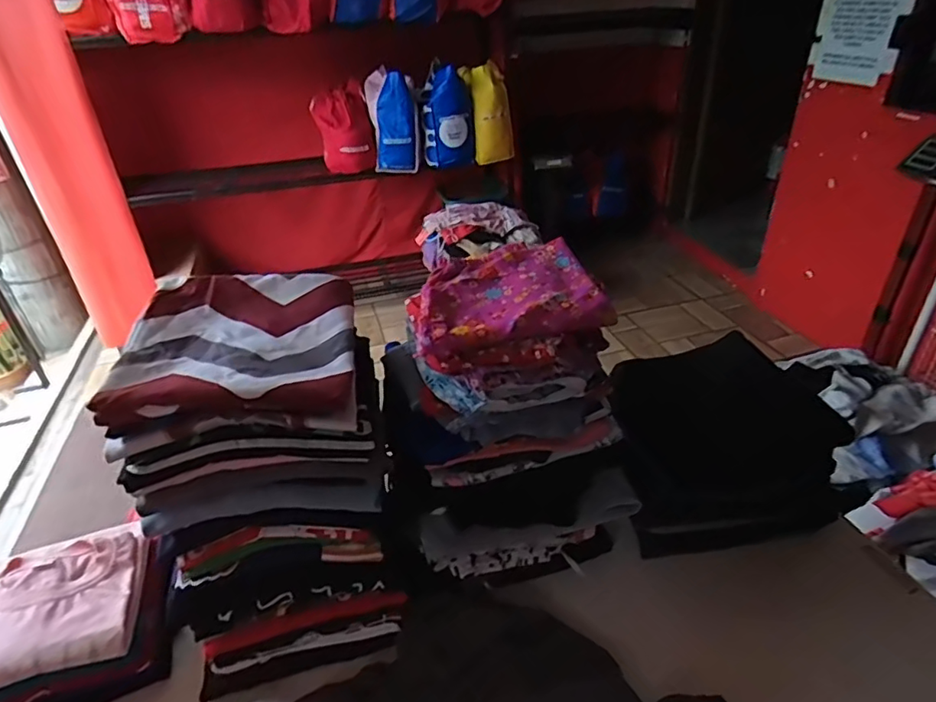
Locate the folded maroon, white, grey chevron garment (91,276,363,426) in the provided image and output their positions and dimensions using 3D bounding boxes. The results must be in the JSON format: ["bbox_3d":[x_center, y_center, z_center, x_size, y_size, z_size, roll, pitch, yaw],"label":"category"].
[{"bbox_3d":[-0.221,-0.007,0.572,0.206,0.063,0.210,-6,33,-4],"label":"folded maroon, white, grey chevron garment"}]

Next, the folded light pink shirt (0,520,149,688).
[{"bbox_3d":[-0.514,0.300,0.675,0.211,0.032,0.199,-12,34,-14],"label":"folded light pink shirt"}]

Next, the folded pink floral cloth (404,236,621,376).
[{"bbox_3d":[0.042,-0.052,0.616,0.203,0.065,0.154,-7,33,-7],"label":"folded pink floral cloth"}]

